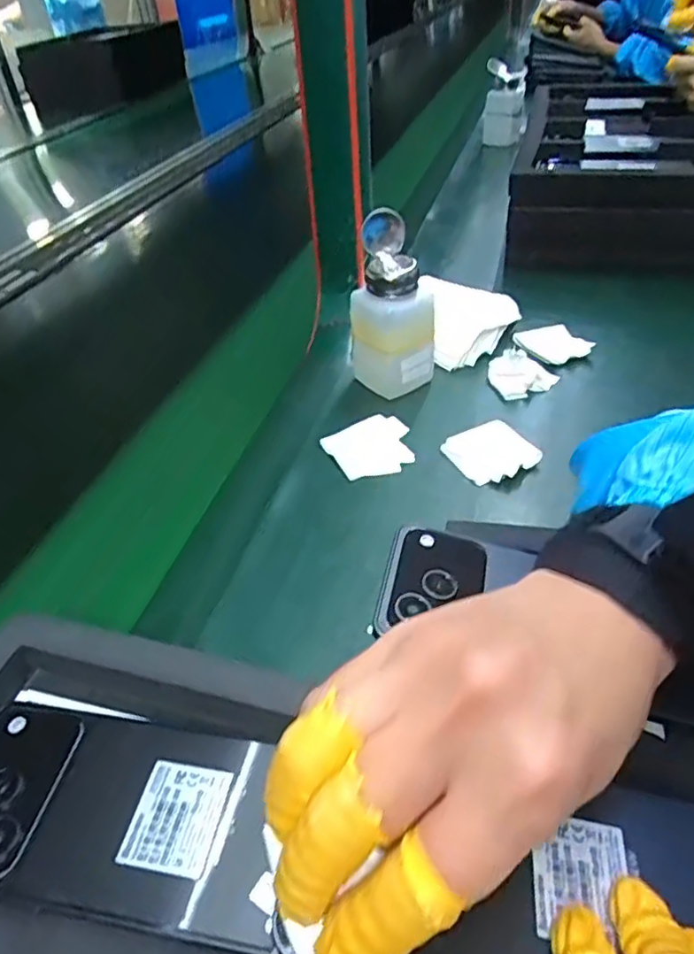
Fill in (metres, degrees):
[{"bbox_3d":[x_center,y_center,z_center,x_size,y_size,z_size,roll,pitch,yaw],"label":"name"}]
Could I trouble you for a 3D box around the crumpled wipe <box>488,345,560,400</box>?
[{"bbox_3d":[0.143,-0.085,0.512,0.053,0.024,0.037,7,42,14],"label":"crumpled wipe"}]

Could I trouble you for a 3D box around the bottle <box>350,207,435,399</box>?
[{"bbox_3d":[0.034,-0.132,0.494,0.050,0.131,0.058,-34,48,-30],"label":"bottle"}]

